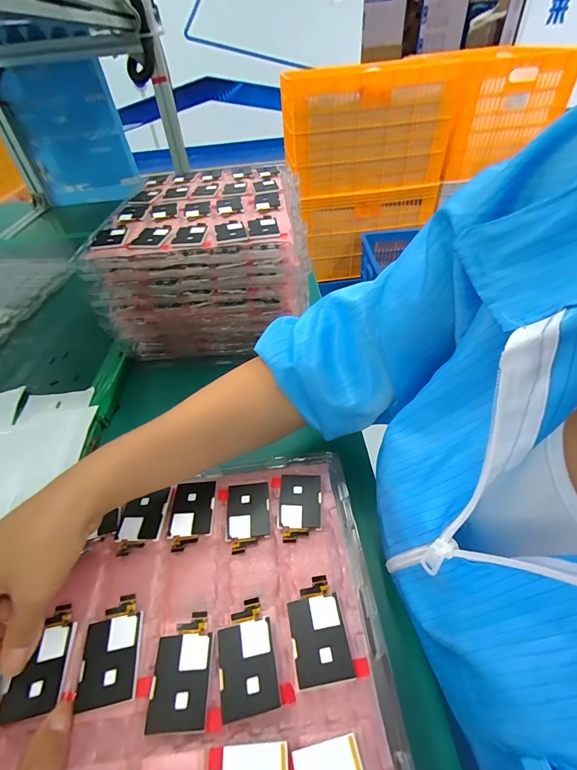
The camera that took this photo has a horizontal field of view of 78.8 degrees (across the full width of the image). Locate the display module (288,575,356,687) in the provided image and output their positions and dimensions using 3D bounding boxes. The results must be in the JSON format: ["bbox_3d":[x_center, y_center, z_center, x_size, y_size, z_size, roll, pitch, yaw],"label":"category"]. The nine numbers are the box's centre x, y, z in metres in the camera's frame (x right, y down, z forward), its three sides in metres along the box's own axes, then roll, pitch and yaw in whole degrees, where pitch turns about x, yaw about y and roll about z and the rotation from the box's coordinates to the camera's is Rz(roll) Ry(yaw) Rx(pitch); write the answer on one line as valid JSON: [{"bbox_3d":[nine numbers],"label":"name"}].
[{"bbox_3d":[0.019,0.159,0.229,0.034,0.007,0.057,-9,44,-4],"label":"display module"}]

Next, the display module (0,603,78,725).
[{"bbox_3d":[-0.157,0.174,0.224,0.035,0.004,0.055,-9,44,-8],"label":"display module"}]

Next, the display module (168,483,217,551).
[{"bbox_3d":[-0.080,0.106,0.290,0.034,0.004,0.056,-3,48,-1],"label":"display module"}]

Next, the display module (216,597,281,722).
[{"bbox_3d":[-0.026,0.169,0.220,0.034,0.004,0.057,-10,42,-7],"label":"display module"}]

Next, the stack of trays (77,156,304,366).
[{"bbox_3d":[-0.112,-0.197,0.541,0.256,0.156,0.300,-5,44,0],"label":"stack of trays"}]

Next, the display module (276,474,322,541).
[{"bbox_3d":[0.009,0.100,0.290,0.035,0.004,0.056,-1,44,4],"label":"display module"}]

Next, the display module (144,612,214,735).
[{"bbox_3d":[-0.065,0.176,0.218,0.034,0.006,0.056,-4,44,1],"label":"display module"}]

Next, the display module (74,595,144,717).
[{"bbox_3d":[-0.114,0.170,0.227,0.034,0.004,0.057,-11,44,-6],"label":"display module"}]

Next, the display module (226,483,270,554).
[{"bbox_3d":[-0.033,0.107,0.288,0.036,0.006,0.056,-8,44,-2],"label":"display module"}]

